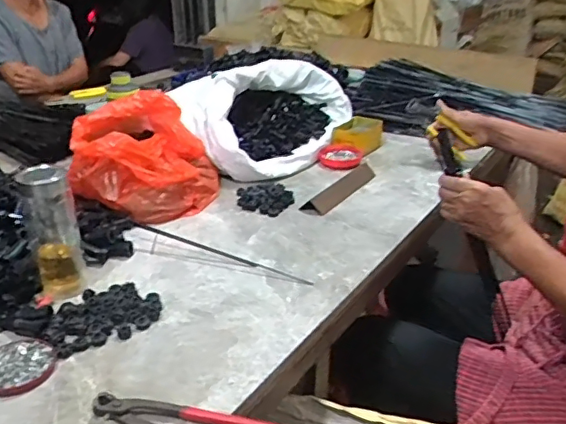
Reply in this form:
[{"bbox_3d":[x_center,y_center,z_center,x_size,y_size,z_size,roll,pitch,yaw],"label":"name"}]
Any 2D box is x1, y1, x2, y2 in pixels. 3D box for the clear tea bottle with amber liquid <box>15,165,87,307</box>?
[{"bbox_3d":[-0.312,0.026,0.765,0.061,0.178,0.076,-11,29,-22],"label":"clear tea bottle with amber liquid"}]

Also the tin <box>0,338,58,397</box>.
[{"bbox_3d":[-0.305,0.178,0.645,0.080,0.011,0.081,1,27,0],"label":"tin"}]

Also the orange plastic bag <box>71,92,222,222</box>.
[{"bbox_3d":[-0.249,-0.106,1.040,0.248,0.159,0.259,0,27,-2],"label":"orange plastic bag"}]

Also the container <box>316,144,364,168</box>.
[{"bbox_3d":[0.124,-0.122,1.217,0.087,0.026,0.079,7,28,14],"label":"container"}]

